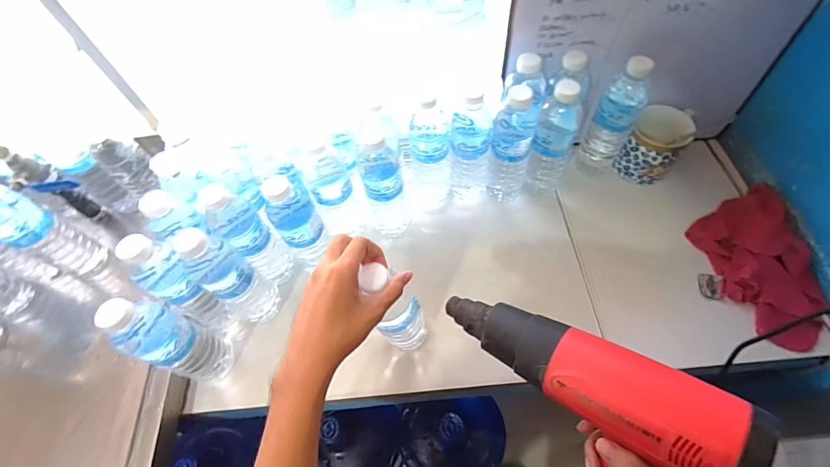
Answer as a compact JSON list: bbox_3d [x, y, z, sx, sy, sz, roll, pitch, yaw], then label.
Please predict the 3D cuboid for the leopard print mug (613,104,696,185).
[{"bbox_3d":[0.388,-0.138,0.644,0.080,0.113,0.079,32,67,21],"label":"leopard print mug"}]

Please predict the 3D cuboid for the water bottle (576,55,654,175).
[{"bbox_3d":[0.307,-0.175,0.609,0.061,0.209,0.065,28,65,19],"label":"water bottle"}]

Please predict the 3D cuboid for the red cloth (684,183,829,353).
[{"bbox_3d":[0.500,0.044,0.568,0.132,0.045,0.239,-6,59,1],"label":"red cloth"}]

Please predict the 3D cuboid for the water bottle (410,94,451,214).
[{"bbox_3d":[0.025,-0.117,0.605,0.062,0.186,0.064,-6,59,1],"label":"water bottle"}]

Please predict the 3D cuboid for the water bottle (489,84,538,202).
[{"bbox_3d":[0.144,-0.126,0.595,0.060,0.199,0.052,14,61,13],"label":"water bottle"}]

